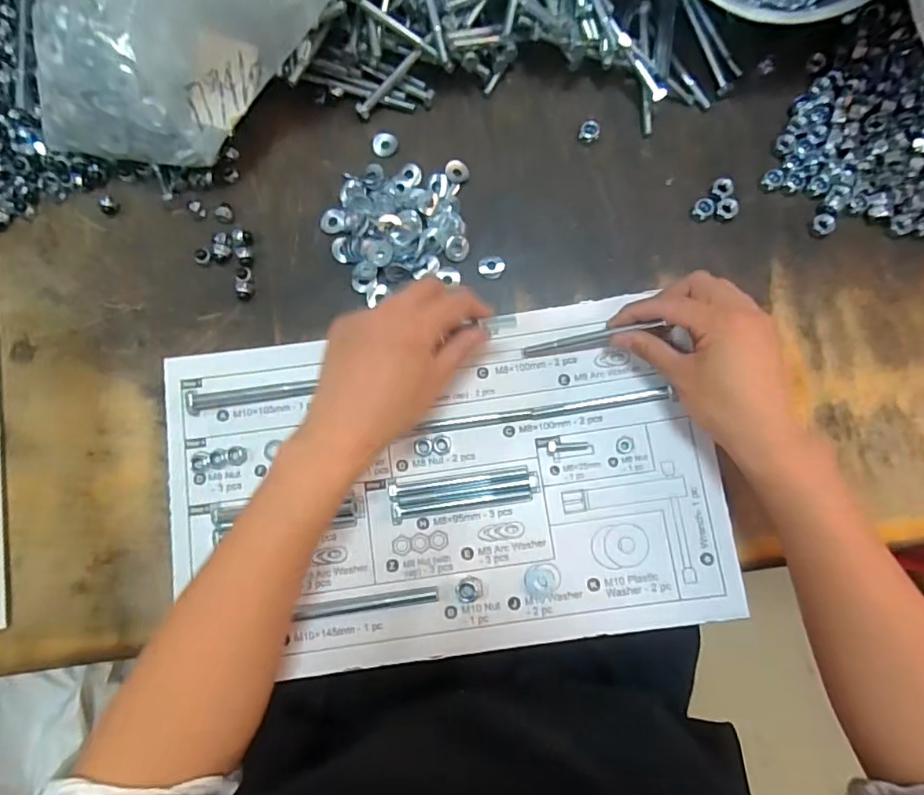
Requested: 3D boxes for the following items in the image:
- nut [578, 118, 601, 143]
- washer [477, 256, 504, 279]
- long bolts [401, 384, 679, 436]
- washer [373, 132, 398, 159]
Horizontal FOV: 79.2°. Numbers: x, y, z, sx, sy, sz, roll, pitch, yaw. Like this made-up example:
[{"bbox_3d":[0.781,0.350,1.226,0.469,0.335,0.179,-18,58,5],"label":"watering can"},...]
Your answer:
[{"bbox_3d":[0.104,-0.216,0.453,0.016,0.013,0.013,16,81,4],"label":"nut"},{"bbox_3d":[0.023,-0.104,0.441,0.021,0.004,0.019,1,80,2],"label":"washer"},{"bbox_3d":[0.058,0.009,0.413,0.192,0.015,0.011,-7,80,0],"label":"long bolts"},{"bbox_3d":[-0.064,-0.209,0.461,0.019,0.005,0.020,0,80,1],"label":"washer"}]

